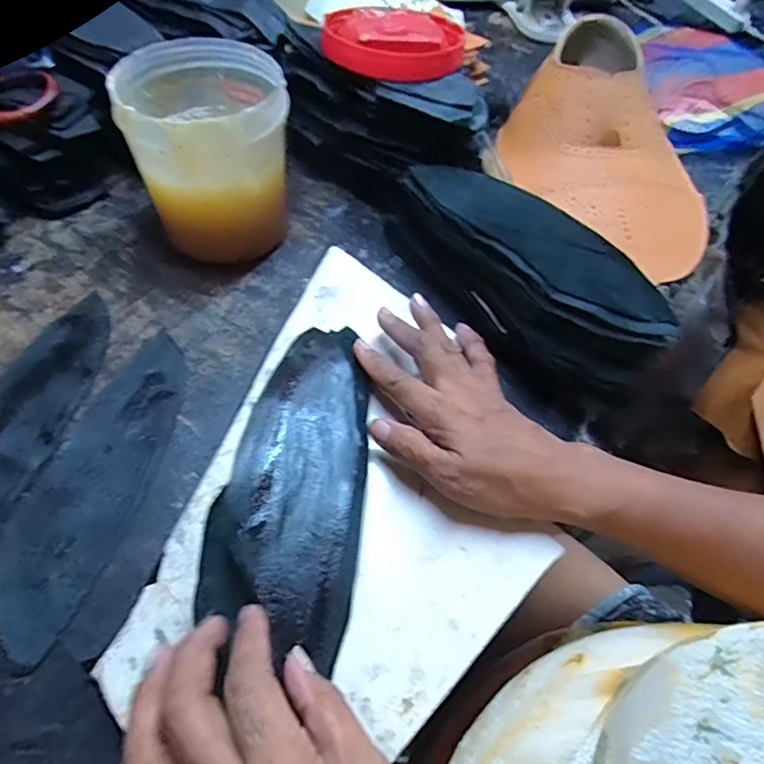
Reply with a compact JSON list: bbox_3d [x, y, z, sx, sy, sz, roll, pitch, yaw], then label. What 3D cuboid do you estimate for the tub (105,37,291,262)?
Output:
[{"bbox_3d":[-0.135,-0.181,0.430,0.111,0.134,0.124,-11,56,-12],"label":"tub"}]

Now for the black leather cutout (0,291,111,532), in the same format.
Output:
[{"bbox_3d":[-0.245,0.021,0.359,0.070,0.005,0.205,13,55,5],"label":"black leather cutout"}]

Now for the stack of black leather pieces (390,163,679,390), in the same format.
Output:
[{"bbox_3d":[0.105,-0.083,0.408,0.092,0.080,0.229,-24,60,-20],"label":"stack of black leather pieces"}]

